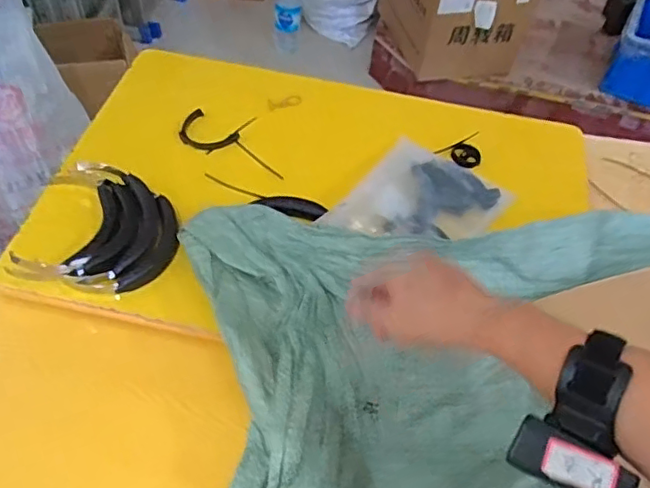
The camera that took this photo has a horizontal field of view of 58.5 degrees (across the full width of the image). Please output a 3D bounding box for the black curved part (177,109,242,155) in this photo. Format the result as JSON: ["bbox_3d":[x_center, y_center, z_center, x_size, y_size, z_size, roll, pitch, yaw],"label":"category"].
[{"bbox_3d":[-0.140,-0.128,0.685,0.069,0.011,0.046,31,56,18],"label":"black curved part"}]

